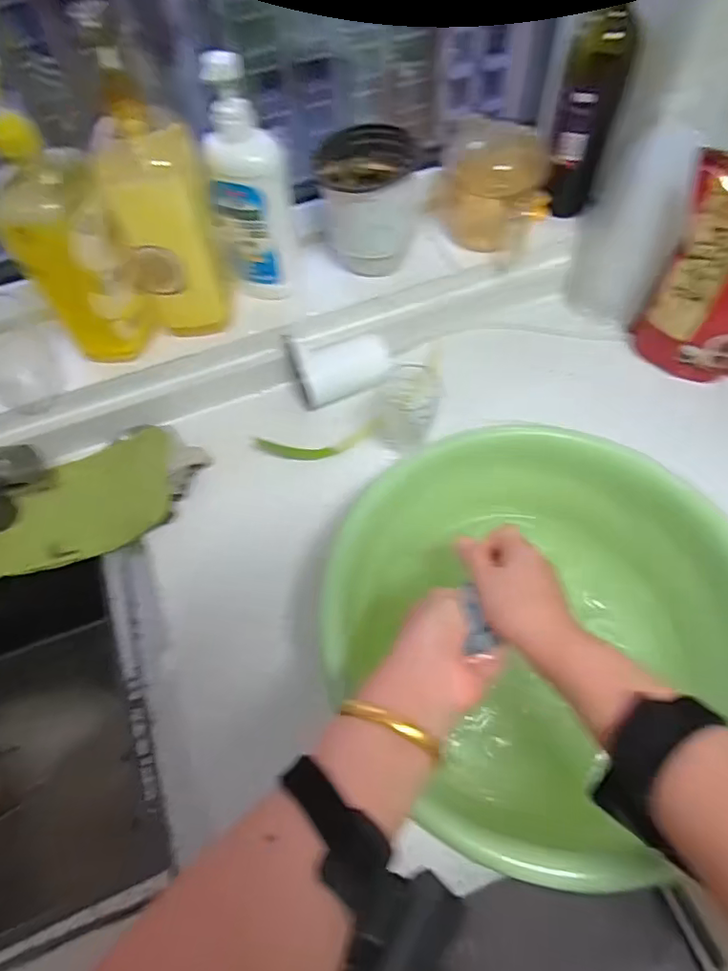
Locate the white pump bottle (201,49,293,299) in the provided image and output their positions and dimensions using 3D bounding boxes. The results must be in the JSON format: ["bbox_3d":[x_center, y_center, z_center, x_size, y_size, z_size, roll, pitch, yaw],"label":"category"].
[{"bbox_3d":[-0.122,-0.312,0.590,0.079,0.239,0.051,-10,58,-3],"label":"white pump bottle"}]

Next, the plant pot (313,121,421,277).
[{"bbox_3d":[0.008,-0.340,0.667,0.117,0.146,0.109,1,58,4],"label":"plant pot"}]

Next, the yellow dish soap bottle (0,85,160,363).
[{"bbox_3d":[-0.297,-0.247,0.537,0.091,0.268,0.061,-36,63,-17],"label":"yellow dish soap bottle"}]

